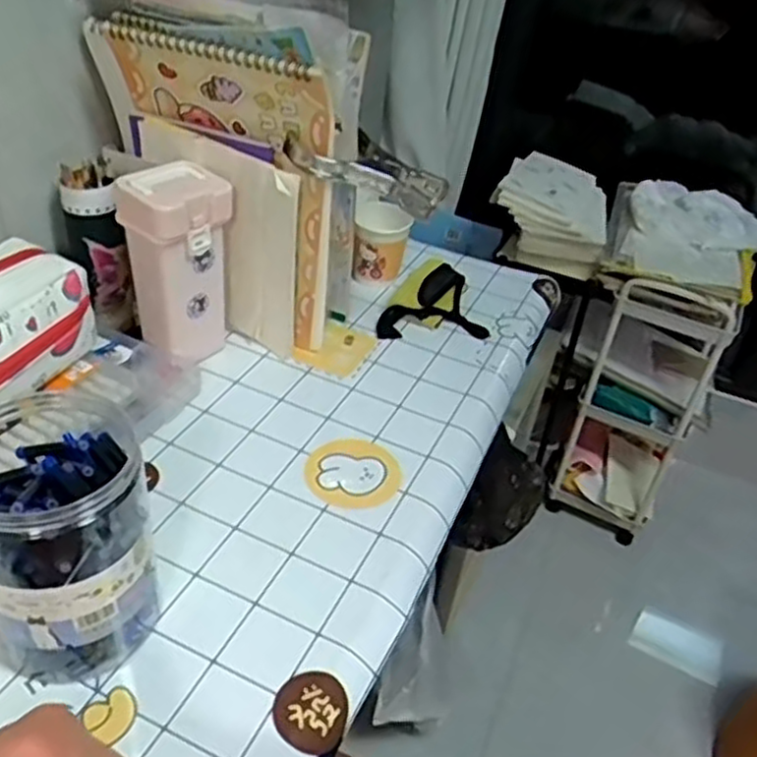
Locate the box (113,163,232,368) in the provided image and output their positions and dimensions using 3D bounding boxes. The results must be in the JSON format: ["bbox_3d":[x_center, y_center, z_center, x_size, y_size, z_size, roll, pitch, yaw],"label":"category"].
[{"bbox_3d":[-0.178,-0.094,0.659,0.067,0.176,0.083,29,42,25],"label":"box"}]

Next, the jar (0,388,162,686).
[{"bbox_3d":[-0.187,0.097,0.437,0.099,0.147,0.101,5,38,-4],"label":"jar"}]

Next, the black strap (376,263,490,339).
[{"bbox_3d":[0.053,-0.077,0.782,0.121,0.041,0.090,-15,43,-27],"label":"black strap"}]

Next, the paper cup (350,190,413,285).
[{"bbox_3d":[-0.001,-0.164,0.837,0.063,0.083,0.079,3,38,-6],"label":"paper cup"}]

